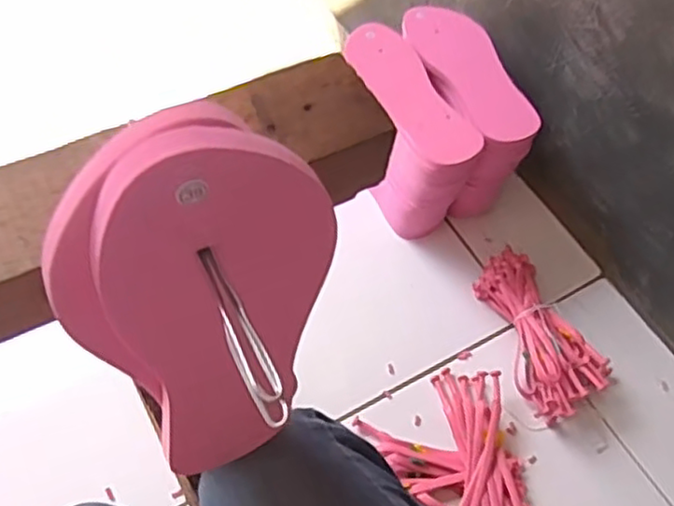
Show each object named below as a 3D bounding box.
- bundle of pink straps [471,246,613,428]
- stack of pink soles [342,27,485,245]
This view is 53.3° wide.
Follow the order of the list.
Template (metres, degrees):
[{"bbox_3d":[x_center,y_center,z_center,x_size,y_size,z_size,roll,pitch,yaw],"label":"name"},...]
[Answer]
[{"bbox_3d":[0.247,0.096,0.841,0.095,0.061,0.213,-21,61,-14],"label":"bundle of pink straps"},{"bbox_3d":[0.080,-0.153,0.905,0.087,0.184,0.239,-23,62,-15],"label":"stack of pink soles"}]

